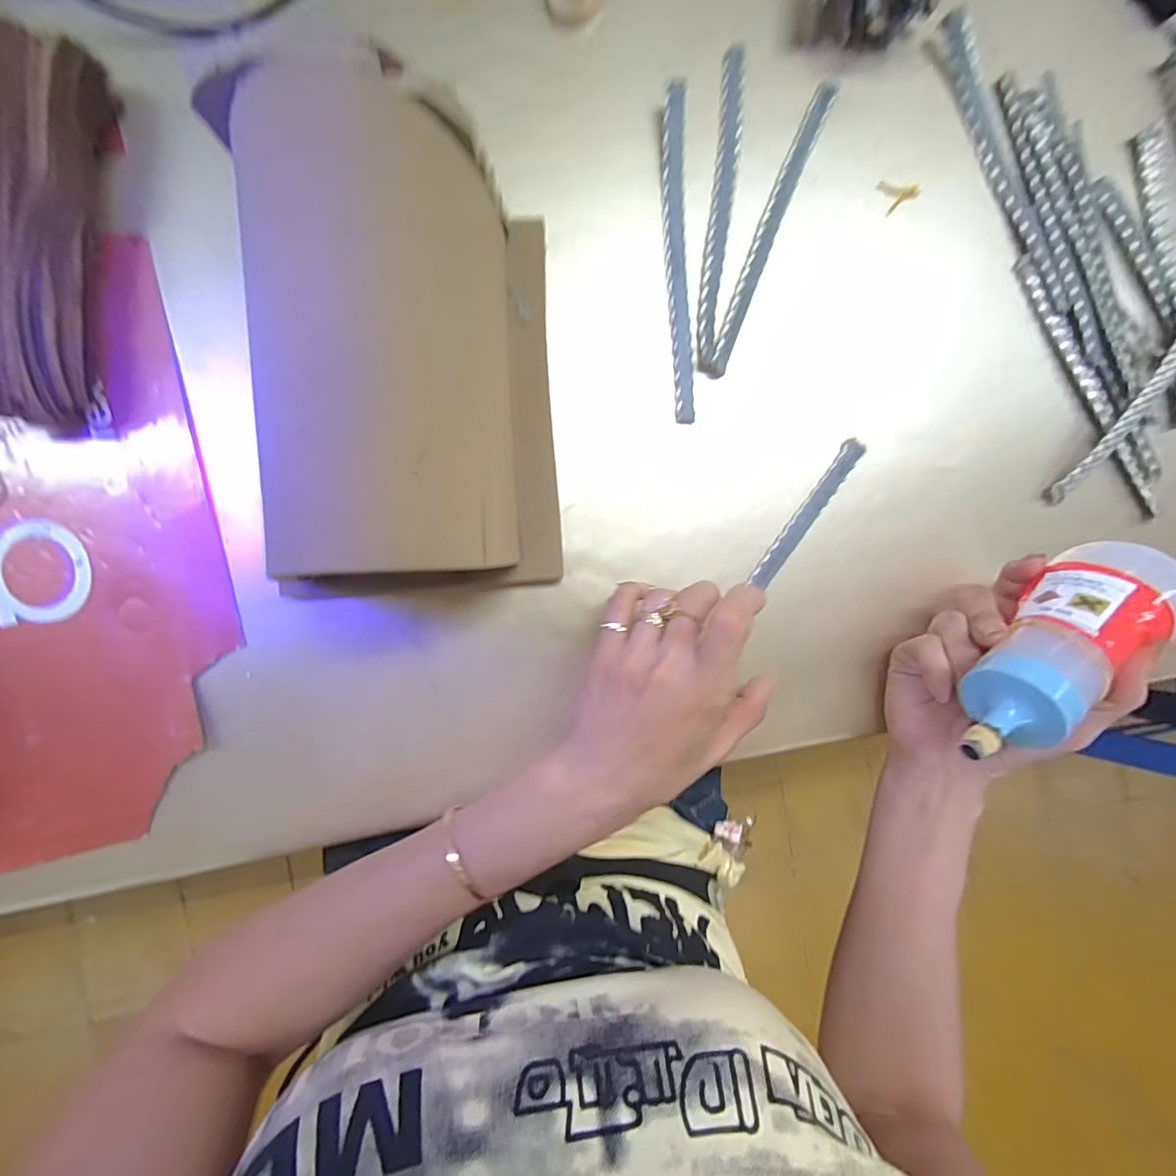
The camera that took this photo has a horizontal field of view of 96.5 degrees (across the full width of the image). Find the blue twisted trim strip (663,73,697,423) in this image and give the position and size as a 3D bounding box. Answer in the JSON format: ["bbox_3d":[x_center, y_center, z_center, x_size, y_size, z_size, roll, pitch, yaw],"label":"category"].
[{"bbox_3d":[0.054,-0.195,0.316,0.013,0.017,0.186,-4,95,-5],"label":"blue twisted trim strip"}]

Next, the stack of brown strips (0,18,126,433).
[{"bbox_3d":[-0.292,-0.179,0.261,0.077,0.042,0.185,5,94,-6],"label":"stack of brown strips"}]

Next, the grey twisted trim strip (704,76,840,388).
[{"bbox_3d":[0.111,-0.219,0.315,0.014,0.008,0.189,22,90,-7],"label":"grey twisted trim strip"}]

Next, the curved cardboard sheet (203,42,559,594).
[{"bbox_3d":[-0.078,-0.100,0.250,0.125,0.111,0.205,-3,95,-5],"label":"curved cardboard sheet"}]

